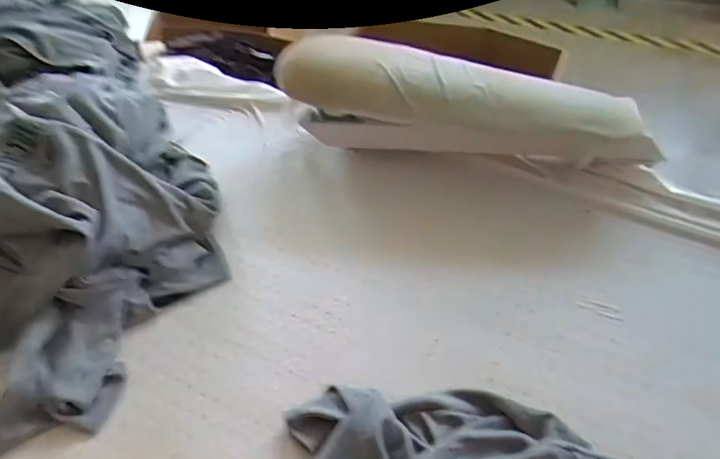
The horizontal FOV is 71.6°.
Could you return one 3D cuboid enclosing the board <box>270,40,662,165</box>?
[{"bbox_3d":[0.162,-0.202,0.863,0.641,0.157,0.109,15,51,14],"label":"board"}]

